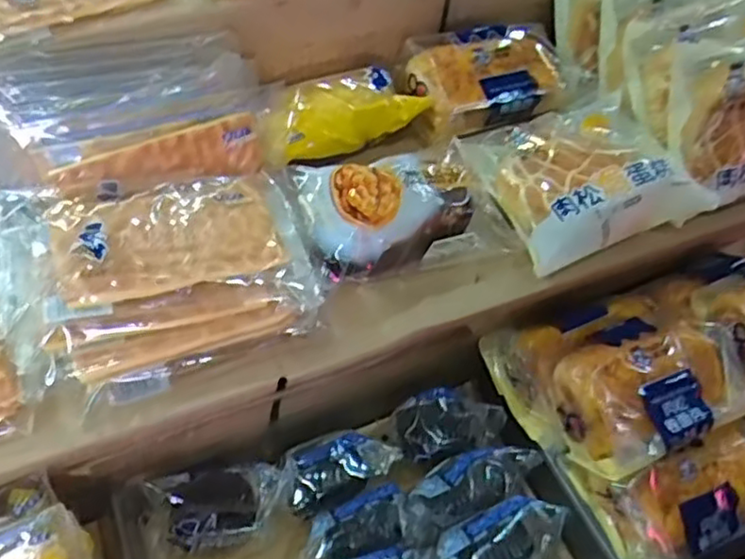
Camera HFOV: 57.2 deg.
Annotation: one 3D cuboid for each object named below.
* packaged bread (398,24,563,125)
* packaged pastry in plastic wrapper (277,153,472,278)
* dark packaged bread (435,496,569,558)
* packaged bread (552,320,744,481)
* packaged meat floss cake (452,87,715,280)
[{"bbox_3d":[0.092,-0.163,0.536,0.119,0.037,0.072,-11,54,-14],"label":"packaged bread"},{"bbox_3d":[0.006,-0.040,0.442,0.113,0.061,0.074,-10,54,-13],"label":"packaged pastry in plastic wrapper"},{"bbox_3d":[0.085,0.179,0.470,0.096,0.036,0.039,-13,55,-15],"label":"dark packaged bread"},{"bbox_3d":[0.196,0.074,0.481,0.138,0.047,0.086,-20,57,-20],"label":"packaged bread"},{"bbox_3d":[0.147,-0.080,0.489,0.128,0.039,0.124,-17,56,-18],"label":"packaged meat floss cake"}]

